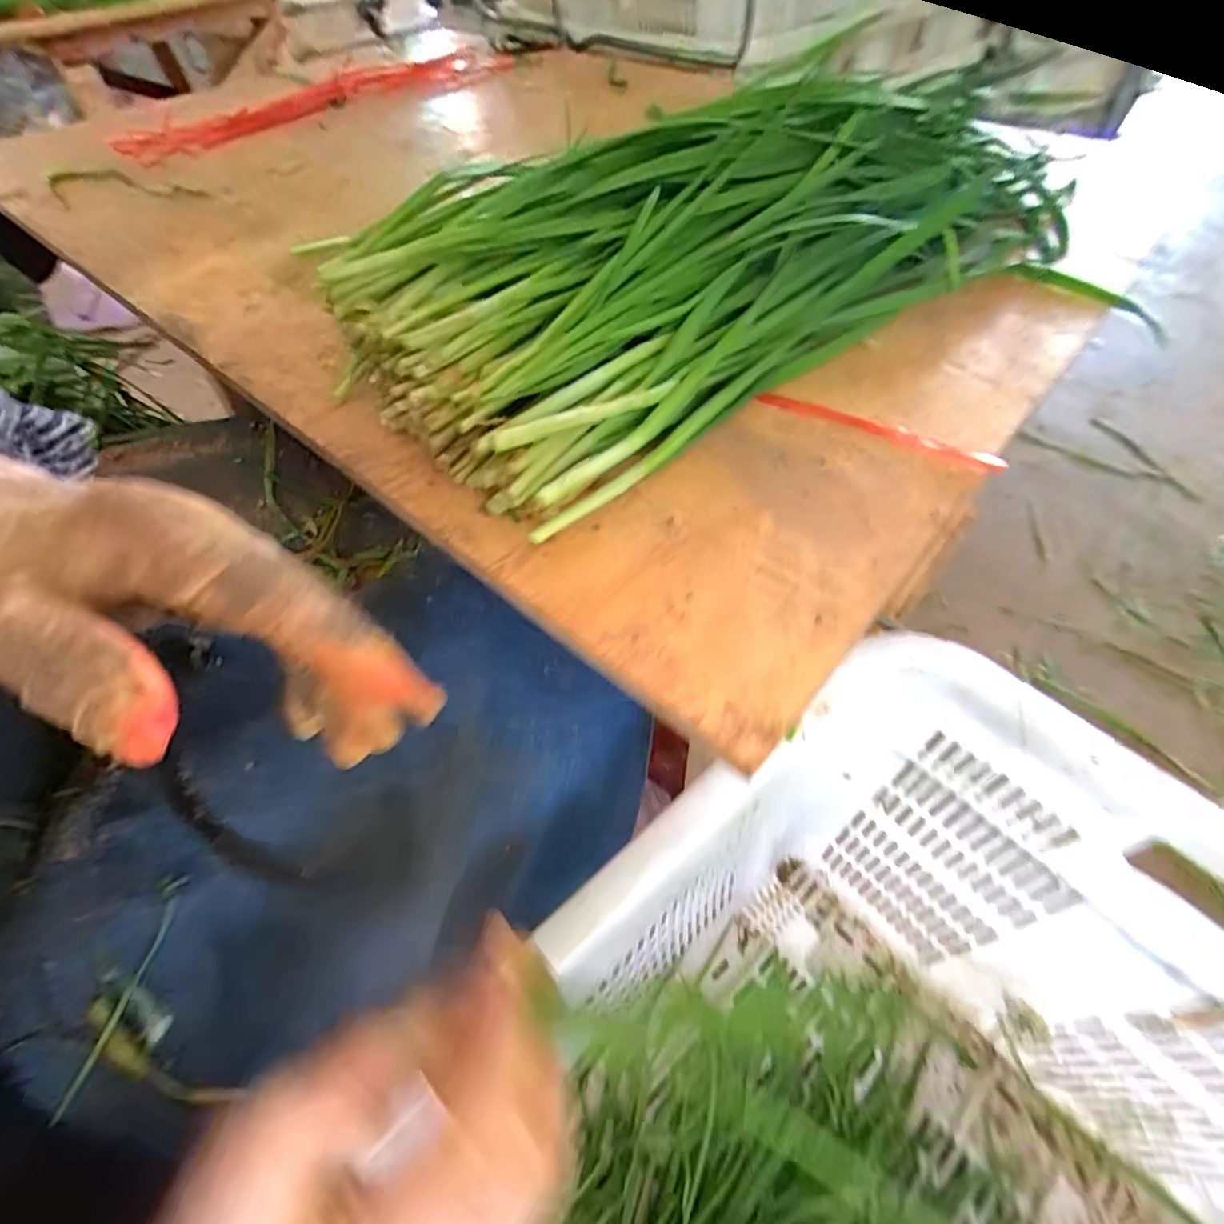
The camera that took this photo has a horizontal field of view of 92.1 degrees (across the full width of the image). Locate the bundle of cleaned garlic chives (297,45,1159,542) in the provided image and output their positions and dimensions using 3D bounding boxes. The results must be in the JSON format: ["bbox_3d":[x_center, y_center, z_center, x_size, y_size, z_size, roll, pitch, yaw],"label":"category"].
[{"bbox_3d":[0.080,-0.173,0.278,0.391,0.091,0.125,-28,55,-14],"label":"bundle of cleaned garlic chives"}]

